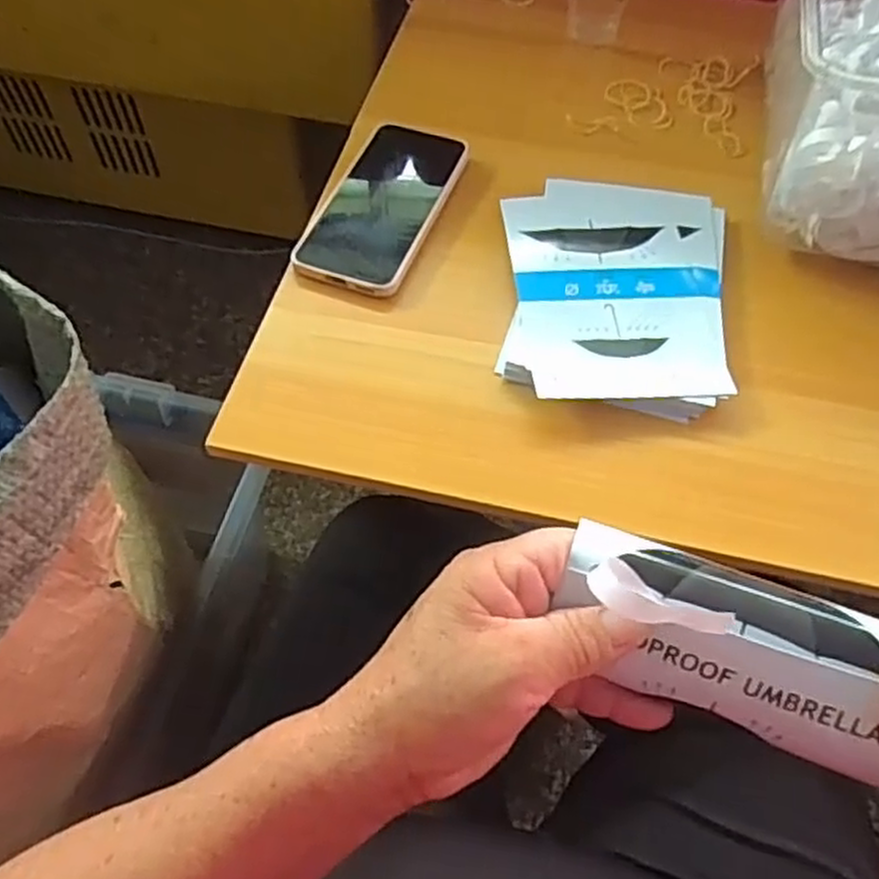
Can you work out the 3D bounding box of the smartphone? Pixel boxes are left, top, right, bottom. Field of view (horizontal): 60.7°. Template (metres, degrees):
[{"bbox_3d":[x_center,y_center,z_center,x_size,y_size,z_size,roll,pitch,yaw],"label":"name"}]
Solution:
[{"bbox_3d":[-0.040,-0.169,0.534,0.079,0.007,0.164,18,59,10],"label":"smartphone"}]

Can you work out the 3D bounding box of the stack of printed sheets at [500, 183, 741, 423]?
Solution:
[{"bbox_3d":[0.116,-0.104,0.493,0.143,0.014,0.198,4,57,1],"label":"stack of printed sheets"}]

